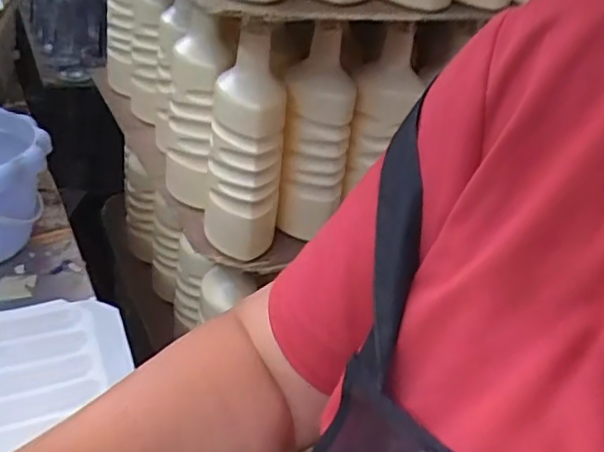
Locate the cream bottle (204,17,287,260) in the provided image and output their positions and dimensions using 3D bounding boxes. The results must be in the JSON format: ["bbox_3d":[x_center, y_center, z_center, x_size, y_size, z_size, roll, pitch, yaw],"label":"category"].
[{"bbox_3d":[-0.054,-0.064,0.618,0.073,0.238,0.067,3,32,-10],"label":"cream bottle"}]

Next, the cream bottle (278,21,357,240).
[{"bbox_3d":[0.017,-0.092,0.642,0.063,0.208,0.072,9,34,4],"label":"cream bottle"}]

